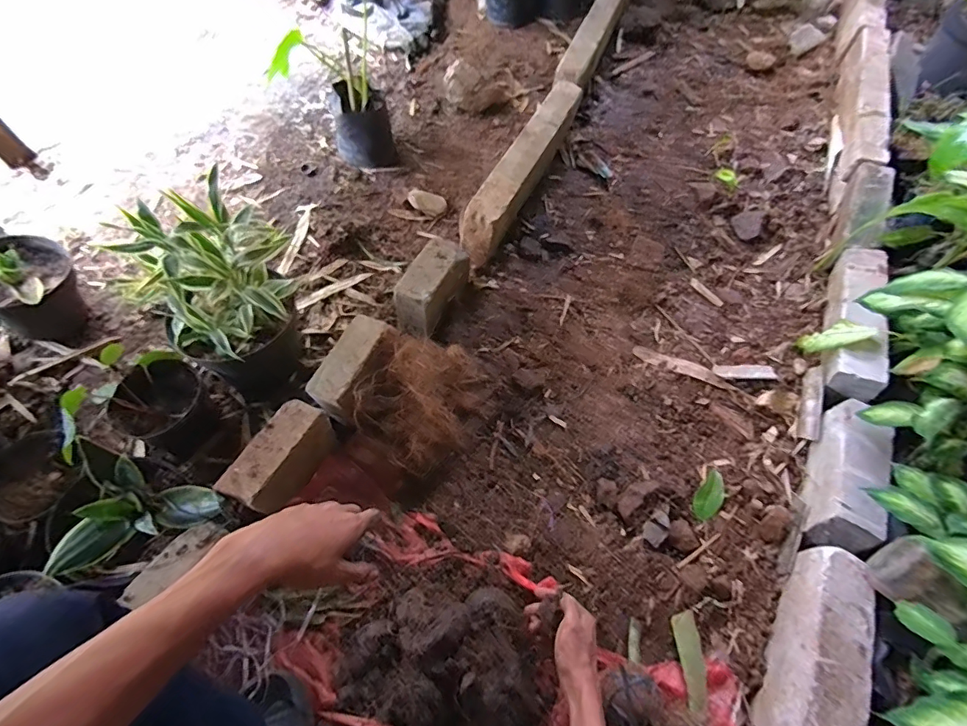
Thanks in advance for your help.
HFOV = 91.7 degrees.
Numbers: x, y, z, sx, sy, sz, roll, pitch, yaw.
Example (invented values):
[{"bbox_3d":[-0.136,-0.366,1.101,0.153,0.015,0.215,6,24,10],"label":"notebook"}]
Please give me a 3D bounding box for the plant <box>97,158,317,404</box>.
[{"bbox_3d":[-0.420,-0.087,0.806,0.197,0.346,0.207,40,68,18],"label":"plant"}]

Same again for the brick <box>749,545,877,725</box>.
[{"bbox_3d":[0.482,0.426,0.675,0.076,0.116,0.307,26,64,12],"label":"brick"}]

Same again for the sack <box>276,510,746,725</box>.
[{"bbox_3d":[0.048,0.446,0.655,0.612,0.118,0.285,22,63,11],"label":"sack"}]

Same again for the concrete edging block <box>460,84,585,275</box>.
[{"bbox_3d":[0.105,-0.485,1.184,0.087,0.148,0.584,25,64,12],"label":"concrete edging block"}]

